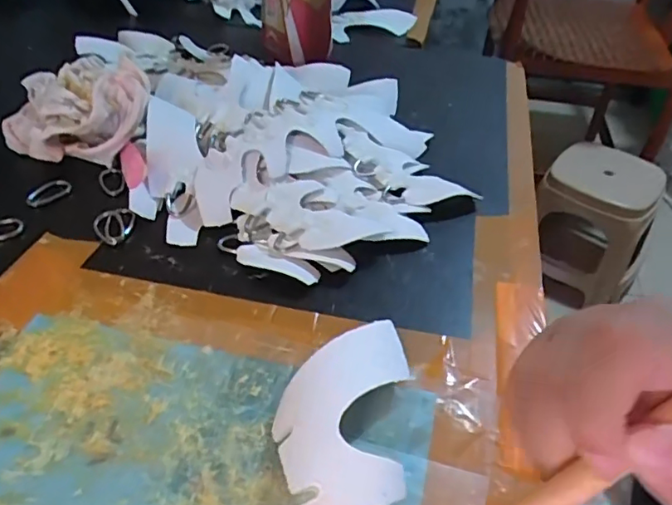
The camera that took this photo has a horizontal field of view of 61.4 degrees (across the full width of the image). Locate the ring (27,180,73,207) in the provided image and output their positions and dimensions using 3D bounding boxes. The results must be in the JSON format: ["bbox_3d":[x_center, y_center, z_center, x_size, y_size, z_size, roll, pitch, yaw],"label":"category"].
[{"bbox_3d":[-0.214,-0.045,0.423,0.023,0.006,0.033,5,37,-1],"label":"ring"}]

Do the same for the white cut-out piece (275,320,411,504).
[{"bbox_3d":[0.006,0.107,0.247,0.062,0.026,0.195,2,43,-3],"label":"white cut-out piece"}]

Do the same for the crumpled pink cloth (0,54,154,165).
[{"bbox_3d":[-0.204,-0.108,0.449,0.105,0.063,0.090,-21,47,-27],"label":"crumpled pink cloth"}]

